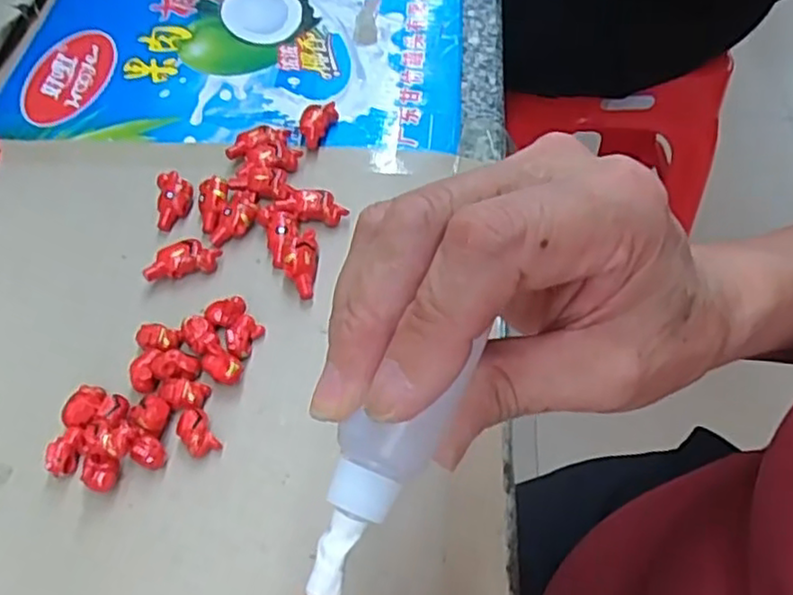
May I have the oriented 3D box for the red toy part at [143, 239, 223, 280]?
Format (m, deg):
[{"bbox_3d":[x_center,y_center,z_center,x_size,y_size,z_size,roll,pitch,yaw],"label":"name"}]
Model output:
[{"bbox_3d":[-0.108,-0.019,0.346,0.037,0.013,0.013,-15,56,-11],"label":"red toy part"}]

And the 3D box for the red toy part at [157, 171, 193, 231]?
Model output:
[{"bbox_3d":[-0.120,-0.054,0.371,0.019,0.012,0.033,-8,55,-5],"label":"red toy part"}]

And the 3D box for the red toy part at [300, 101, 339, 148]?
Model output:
[{"bbox_3d":[-0.048,-0.103,0.408,0.017,0.015,0.031,15,56,10],"label":"red toy part"}]

